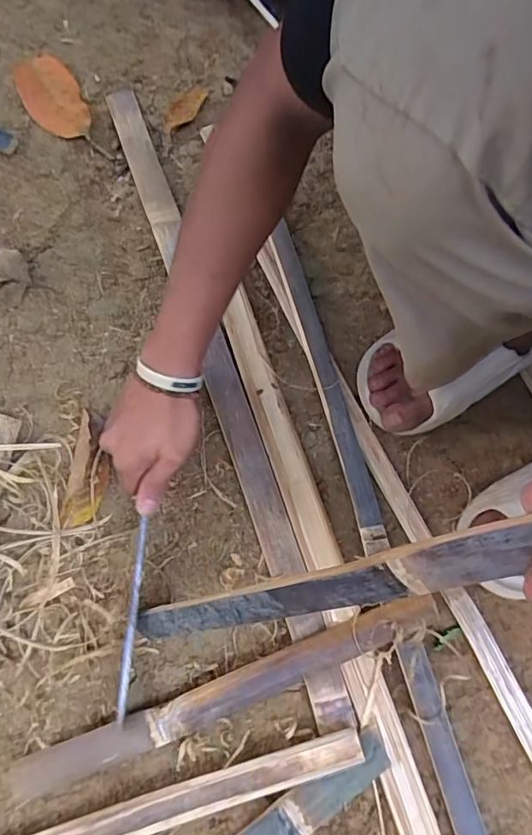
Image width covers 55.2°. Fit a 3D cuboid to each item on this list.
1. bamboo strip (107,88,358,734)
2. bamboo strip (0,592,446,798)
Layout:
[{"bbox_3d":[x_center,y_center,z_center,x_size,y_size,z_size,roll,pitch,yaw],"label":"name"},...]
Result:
[{"bbox_3d":[-0.048,-0.049,0.529,0.039,0.017,0.717,-18,79,-8],"label":"bamboo strip"},{"bbox_3d":[-0.031,0.244,0.455,0.392,0.017,0.031,-21,76,-5],"label":"bamboo strip"}]

